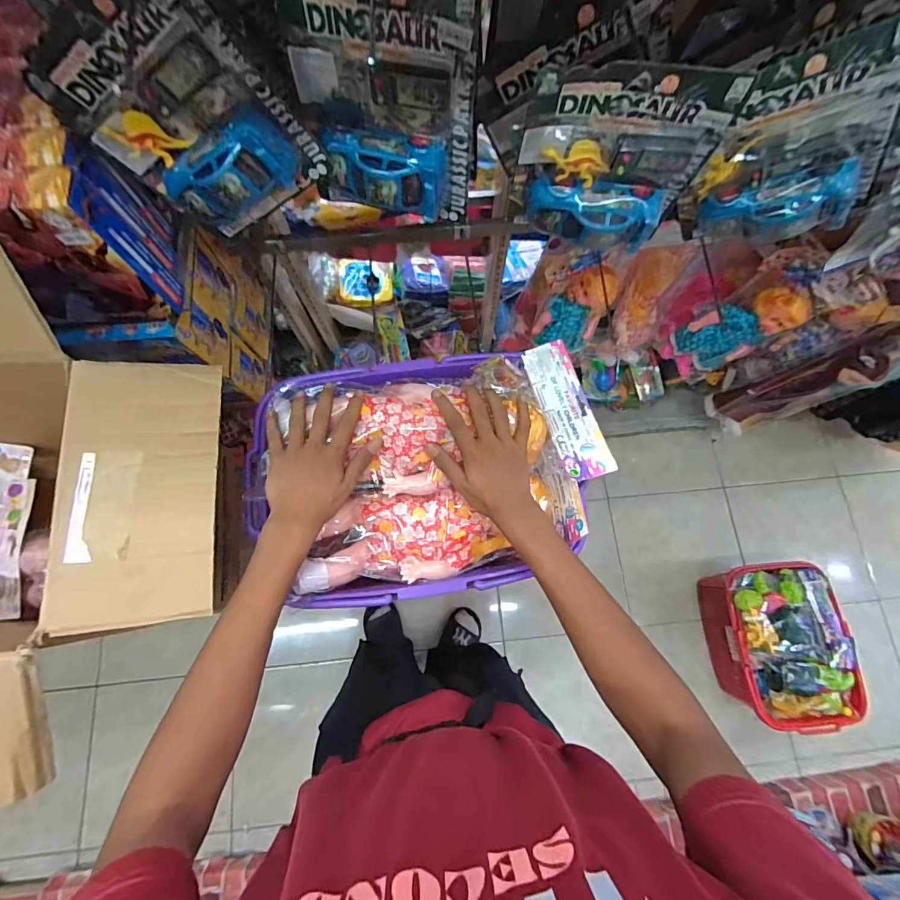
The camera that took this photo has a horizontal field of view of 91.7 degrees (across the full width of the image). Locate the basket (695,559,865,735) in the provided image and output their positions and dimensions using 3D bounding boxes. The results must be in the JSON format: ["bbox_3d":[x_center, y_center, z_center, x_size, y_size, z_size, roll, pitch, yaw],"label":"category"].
[{"bbox_3d":[0.888,0.524,1.201,0.250,0.276,0.398,-4,75,-2],"label":"basket"}]

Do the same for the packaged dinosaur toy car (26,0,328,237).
[{"bbox_3d":[-0.269,-0.325,0.451,0.185,0.225,0.062,-17,60,23],"label":"packaged dinosaur toy car"}]

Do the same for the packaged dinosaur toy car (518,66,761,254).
[{"bbox_3d":[0.173,-0.303,0.469,0.188,0.175,0.045,7,74,0],"label":"packaged dinosaur toy car"}]

